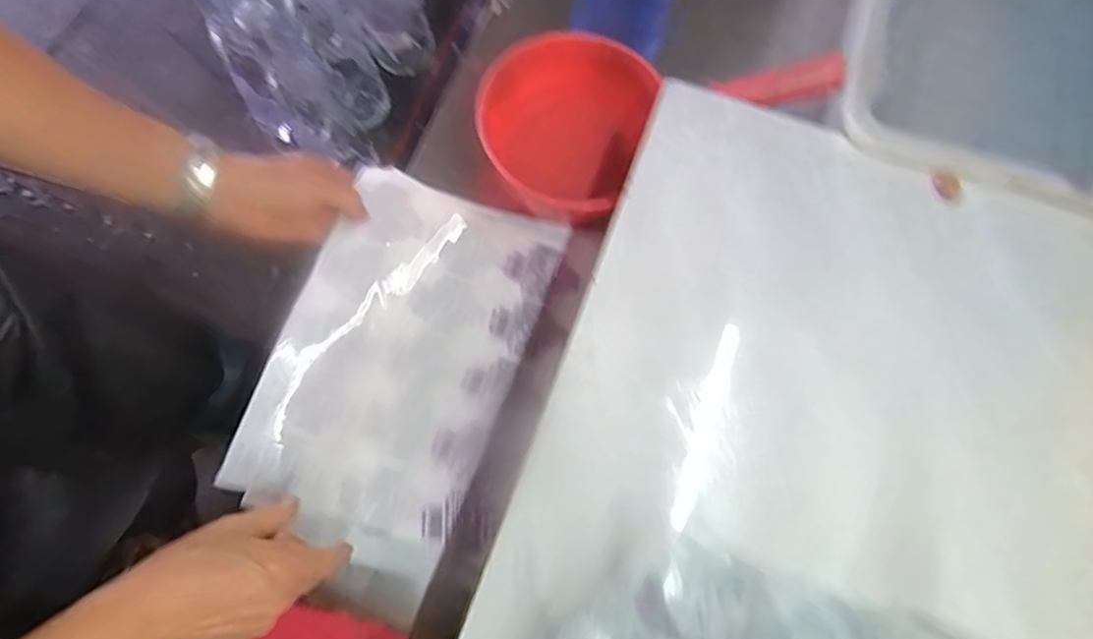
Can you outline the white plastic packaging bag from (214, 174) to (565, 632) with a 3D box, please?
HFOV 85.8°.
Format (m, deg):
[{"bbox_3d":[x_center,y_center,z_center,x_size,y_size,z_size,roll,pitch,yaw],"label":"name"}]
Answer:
[{"bbox_3d":[-0.132,0.040,0.510,0.192,0.060,0.348,20,73,6],"label":"white plastic packaging bag"}]

